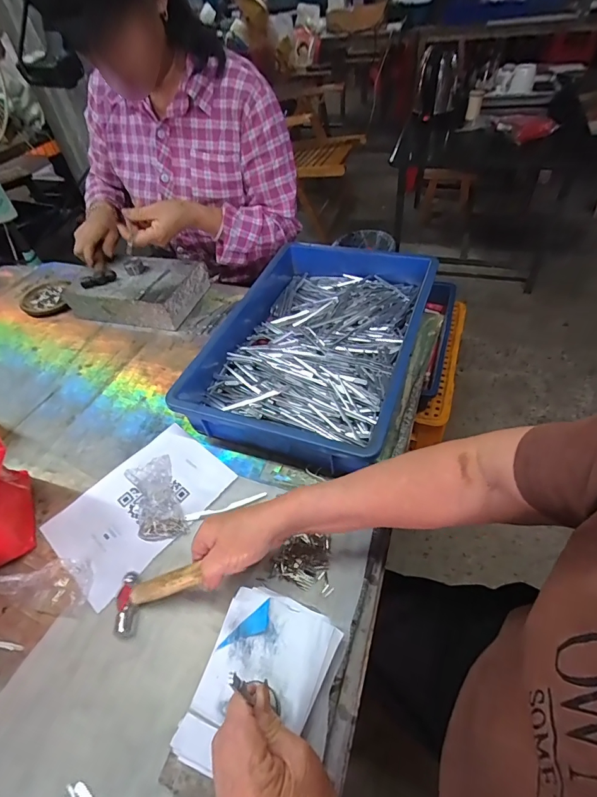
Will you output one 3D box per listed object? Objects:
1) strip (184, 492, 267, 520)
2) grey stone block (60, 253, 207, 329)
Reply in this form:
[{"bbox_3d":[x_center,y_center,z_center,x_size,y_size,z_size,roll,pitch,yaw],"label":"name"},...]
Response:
[{"bbox_3d":[-0.091,0.136,0.515,0.103,0.005,0.009,-16,48,-7],"label":"strip"},{"bbox_3d":[-0.319,-0.219,0.816,0.236,0.071,0.147,8,50,14],"label":"grey stone block"}]

